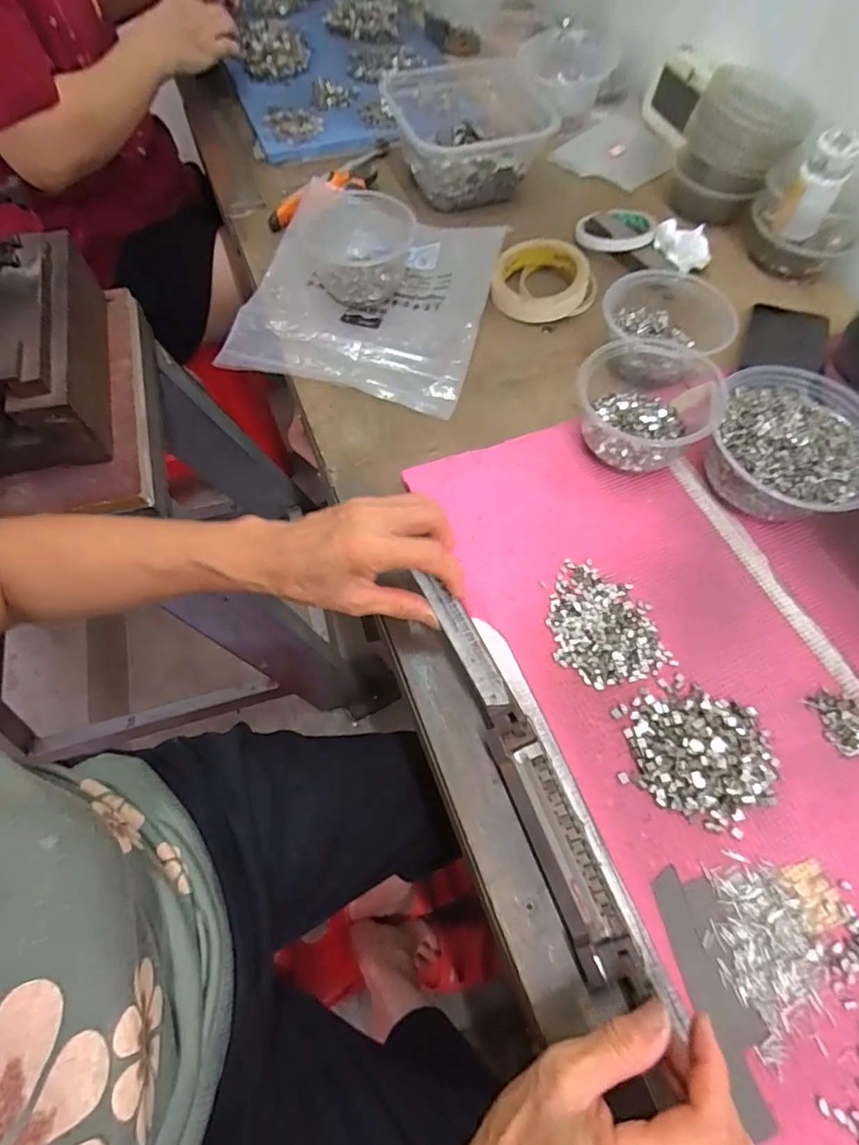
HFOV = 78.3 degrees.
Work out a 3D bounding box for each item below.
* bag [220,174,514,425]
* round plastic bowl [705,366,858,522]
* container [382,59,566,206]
[{"bbox_3d":[-0.061,-0.300,0.547,0.239,0.036,0.267,14,65,7],"label":"bag"},{"bbox_3d":[0.292,-0.100,0.428,0.122,0.059,0.130,0,65,0],"label":"round plastic bowl"},{"bbox_3d":[0.045,-0.536,0.646,0.199,0.068,0.196,0,65,0],"label":"container"}]

